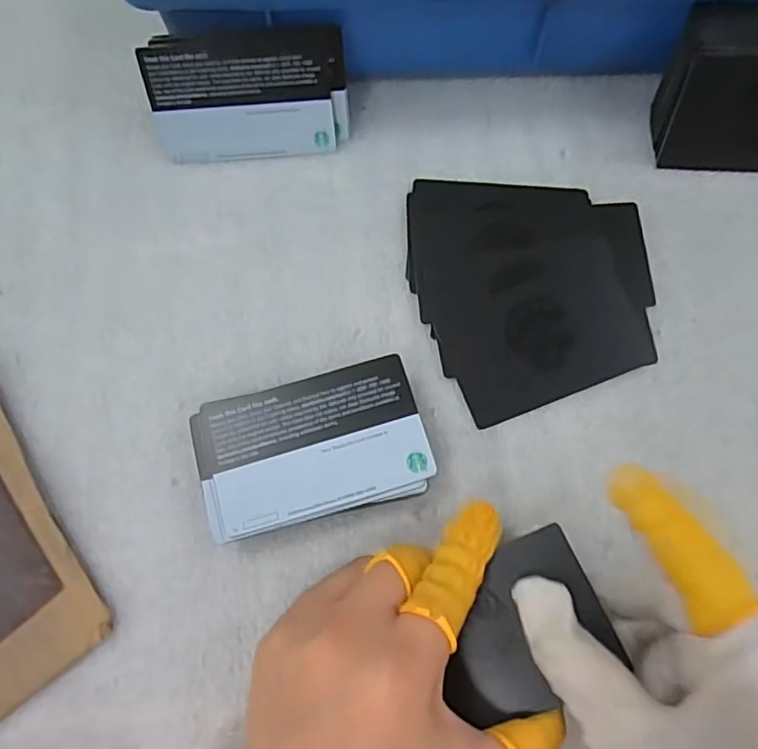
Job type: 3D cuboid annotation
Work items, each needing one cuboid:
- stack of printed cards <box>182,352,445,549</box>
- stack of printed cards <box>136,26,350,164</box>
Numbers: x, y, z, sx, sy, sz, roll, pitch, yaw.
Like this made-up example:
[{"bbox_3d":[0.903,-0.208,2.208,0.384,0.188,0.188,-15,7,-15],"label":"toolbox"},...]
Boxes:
[{"bbox_3d":[-0.027,0.031,0.251,0.089,0.020,0.056,-14,74,-3],"label":"stack of printed cards"},{"bbox_3d":[-0.061,-0.131,0.285,0.091,0.056,0.006,-5,43,-1],"label":"stack of printed cards"}]

